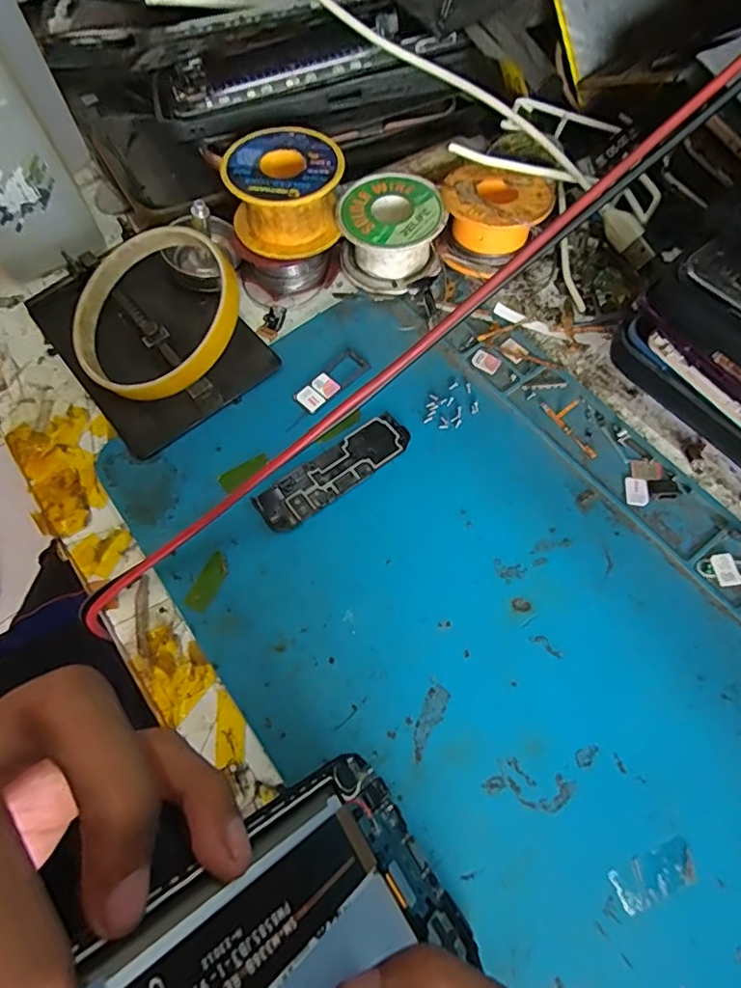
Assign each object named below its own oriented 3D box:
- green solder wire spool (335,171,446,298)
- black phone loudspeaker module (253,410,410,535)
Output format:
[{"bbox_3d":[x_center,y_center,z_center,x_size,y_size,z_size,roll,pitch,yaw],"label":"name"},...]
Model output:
[{"bbox_3d":[0.009,-0.131,0.271,0.049,0.029,0.051,-1,65,1],"label":"green solder wire spool"},{"bbox_3d":[-0.015,-0.010,0.231,0.071,0.004,0.021,-35,69,-14],"label":"black phone loudspeaker module"}]

